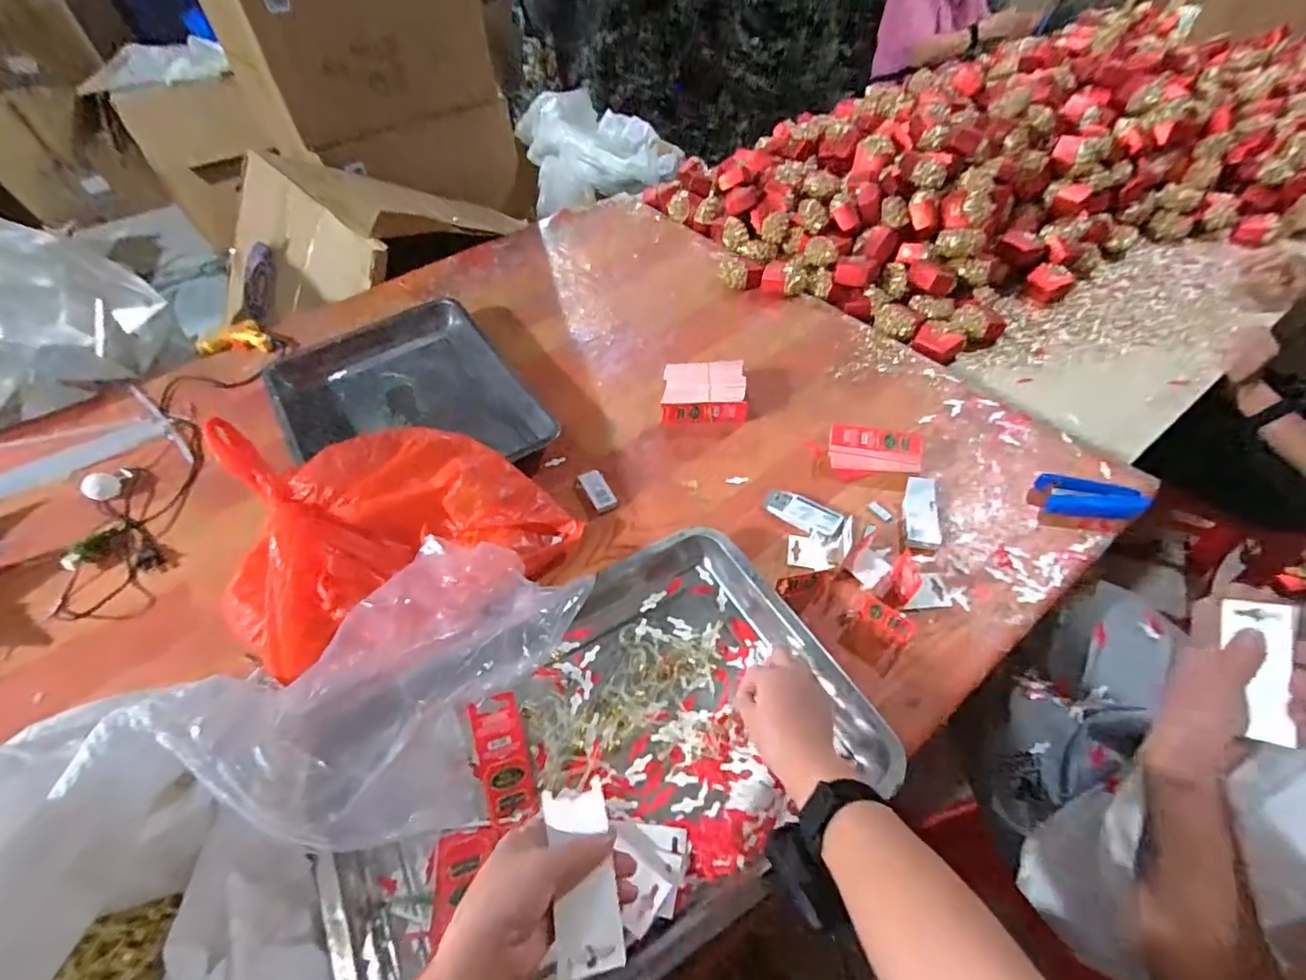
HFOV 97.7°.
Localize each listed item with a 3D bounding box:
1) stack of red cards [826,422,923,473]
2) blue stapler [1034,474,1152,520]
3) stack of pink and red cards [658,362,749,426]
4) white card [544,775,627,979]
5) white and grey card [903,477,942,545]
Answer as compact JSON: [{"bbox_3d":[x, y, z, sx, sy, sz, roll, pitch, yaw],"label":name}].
[{"bbox_3d":[0.309,-0.058,0.796,0.122,0.030,0.065,6,53,8],"label":"stack of red cards"},{"bbox_3d":[0.563,0.011,0.729,0.121,0.030,0.059,10,52,10],"label":"blue stapler"},{"bbox_3d":[0.076,-0.151,0.873,0.130,0.050,0.094,-3,50,0],"label":"stack of pink and red cards"},{"bbox_3d":[-0.049,0.269,0.400,0.044,0.008,0.111,-12,50,-4],"label":"white card"},{"bbox_3d":[0.340,0.026,0.725,0.040,0.008,0.088,-1,63,18],"label":"white and grey card"}]

